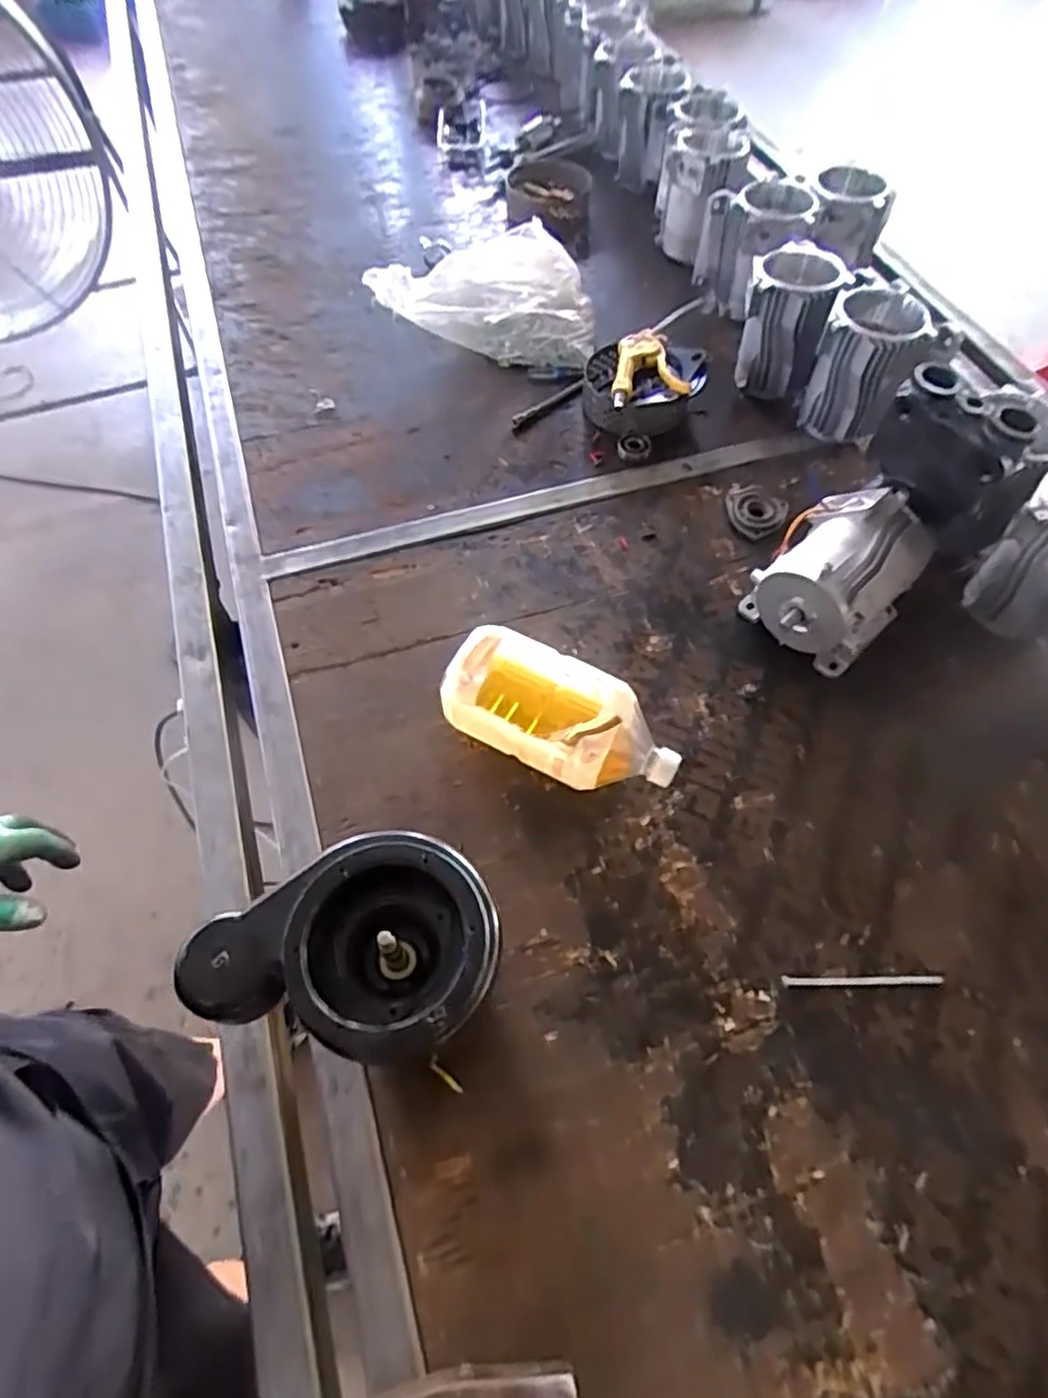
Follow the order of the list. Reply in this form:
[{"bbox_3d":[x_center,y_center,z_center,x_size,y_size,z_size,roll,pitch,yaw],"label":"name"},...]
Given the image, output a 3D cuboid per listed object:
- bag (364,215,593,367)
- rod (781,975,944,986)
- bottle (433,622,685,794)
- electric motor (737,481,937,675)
[{"bbox_3d":[-0.039,-0.545,0.920,0.273,0.121,0.158,10,60,5],"label":"bag"},{"bbox_3d":[0.263,0.218,0.543,0.123,0.004,0.007,0,59,-1],"label":"rod"},{"bbox_3d":[0.036,0.018,0.617,0.206,0.082,0.097,24,62,13],"label":"bottle"},{"bbox_3d":[0.298,-0.114,0.676,0.125,0.118,0.151,35,65,18],"label":"electric motor"}]

